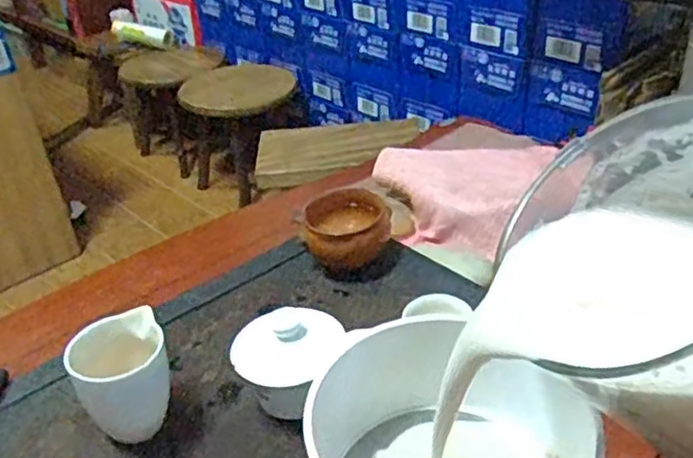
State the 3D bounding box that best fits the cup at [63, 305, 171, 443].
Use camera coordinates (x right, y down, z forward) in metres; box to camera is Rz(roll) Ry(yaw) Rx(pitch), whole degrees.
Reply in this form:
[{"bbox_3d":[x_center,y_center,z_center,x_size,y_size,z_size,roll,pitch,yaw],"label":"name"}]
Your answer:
[{"bbox_3d":[-0.178,0.119,0.533,0.074,0.078,0.059,-19,35,-21],"label":"cup"}]

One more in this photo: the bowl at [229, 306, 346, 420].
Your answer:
[{"bbox_3d":[-0.047,0.112,0.536,0.080,0.065,0.085,-3,32,2],"label":"bowl"}]

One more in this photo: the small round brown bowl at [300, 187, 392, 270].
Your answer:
[{"bbox_3d":[0.002,0.003,0.701,0.095,0.052,0.089,-3,32,2],"label":"small round brown bowl"}]

